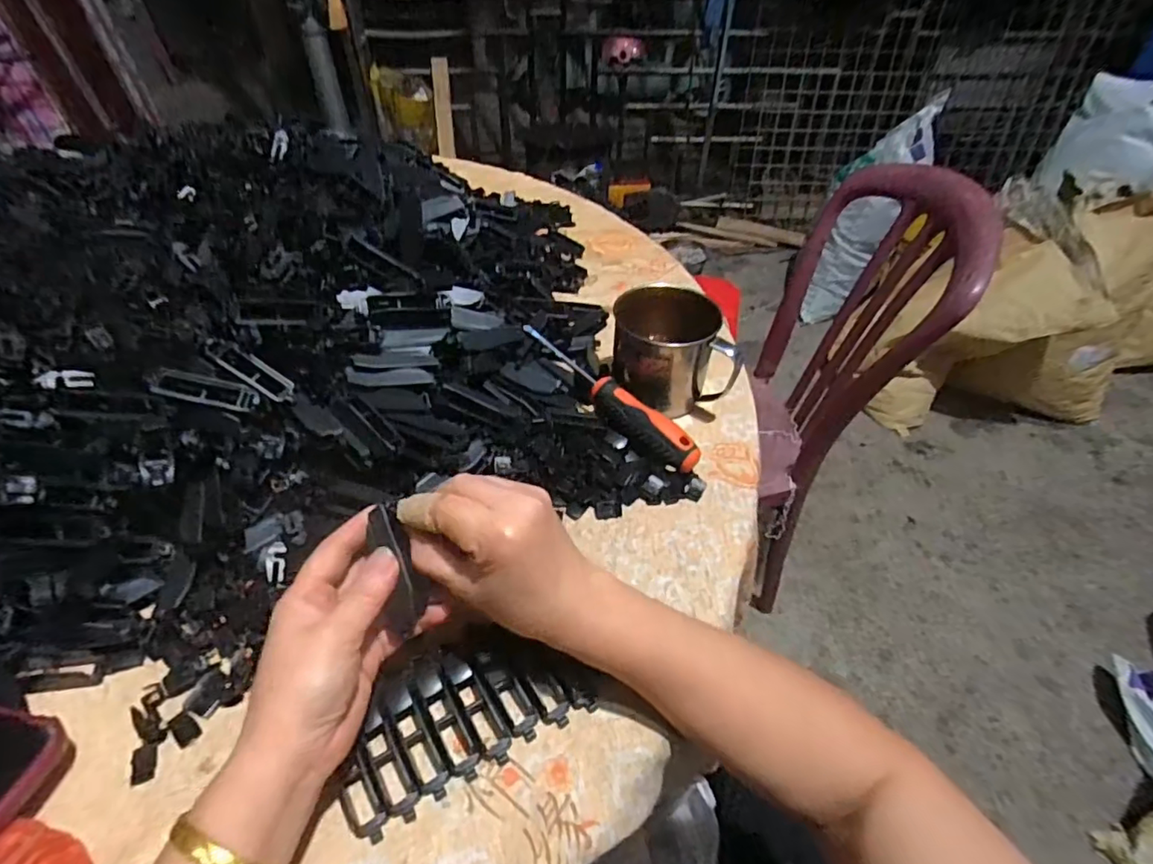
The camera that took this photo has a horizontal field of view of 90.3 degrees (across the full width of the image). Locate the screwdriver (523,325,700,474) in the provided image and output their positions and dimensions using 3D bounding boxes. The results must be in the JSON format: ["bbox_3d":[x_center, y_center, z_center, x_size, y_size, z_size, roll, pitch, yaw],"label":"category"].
[{"bbox_3d":[0.023,-0.031,0.516,0.199,0.035,0.027,34,55,27],"label":"screwdriver"}]

